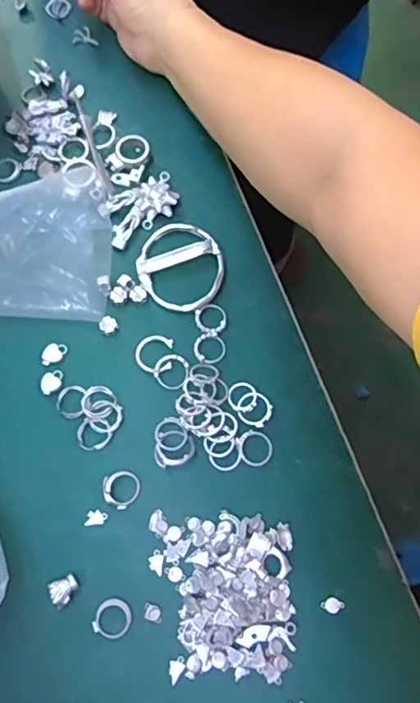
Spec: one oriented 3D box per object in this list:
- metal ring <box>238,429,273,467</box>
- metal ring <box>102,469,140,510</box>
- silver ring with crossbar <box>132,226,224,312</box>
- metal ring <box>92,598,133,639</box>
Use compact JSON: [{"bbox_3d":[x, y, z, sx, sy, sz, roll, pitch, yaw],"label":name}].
[{"bbox_3d":[0.029,0.061,0.331,0.023,0.004,0.021,0,71,-1],"label":"metal ring"},{"bbox_3d":[-0.054,0.085,0.322,0.021,0.007,0.022,0,71,-1],"label":"metal ring"},{"bbox_3d":[-0.020,-0.060,0.368,0.059,0.005,0.065,-32,75,-12],"label":"silver ring with crossbar"},{"bbox_3d":[-0.056,0.153,0.301,0.021,0.004,0.021,0,71,-1],"label":"metal ring"}]

